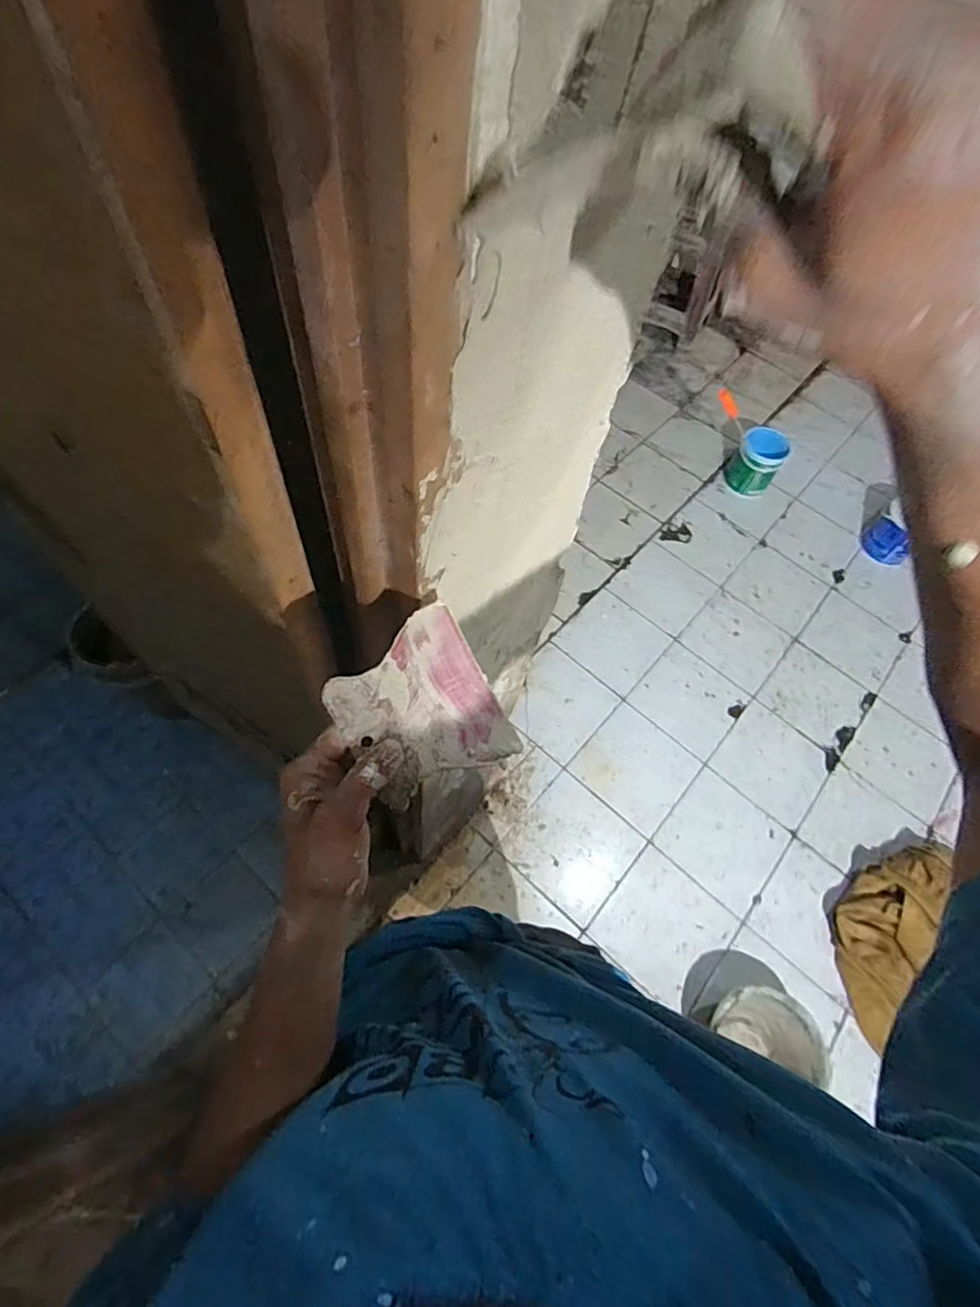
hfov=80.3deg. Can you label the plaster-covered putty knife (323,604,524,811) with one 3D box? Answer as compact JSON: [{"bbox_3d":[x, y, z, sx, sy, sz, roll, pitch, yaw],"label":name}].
[{"bbox_3d":[-0.048,0.043,0.415,0.105,0.004,0.117,-32,99,-14],"label":"plaster-covered putty knife"}]

